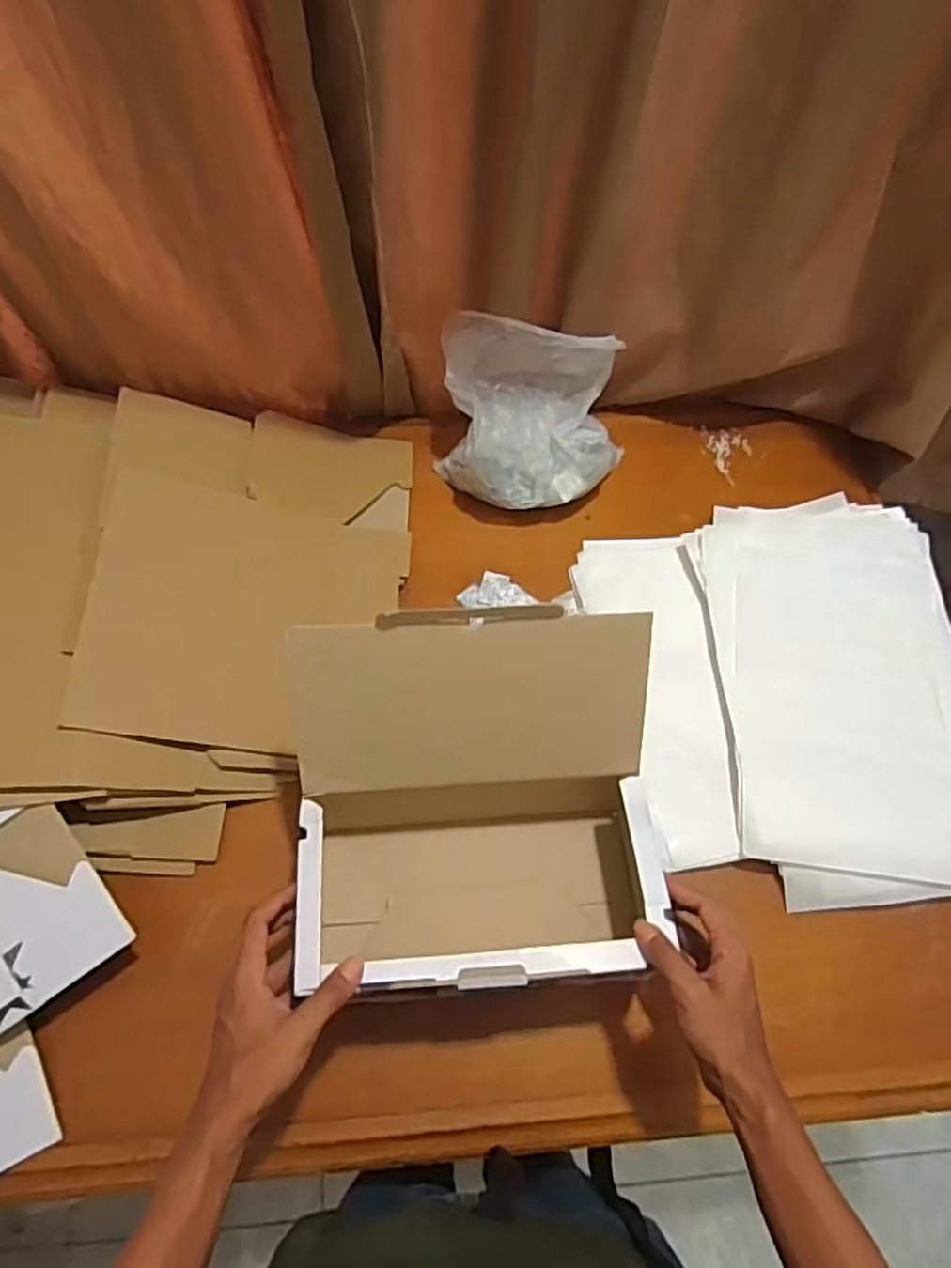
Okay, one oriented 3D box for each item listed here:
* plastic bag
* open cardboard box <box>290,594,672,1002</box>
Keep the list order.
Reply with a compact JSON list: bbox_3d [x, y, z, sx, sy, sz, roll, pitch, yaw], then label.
[{"bbox_3d":[0.064,-0.241,0.811,0.209,0.152,0.156,5,67,0],"label":"plastic bag"},{"bbox_3d":[0.001,0.142,0.591,0.274,0.215,0.252,-4,68,-4],"label":"open cardboard box"}]

